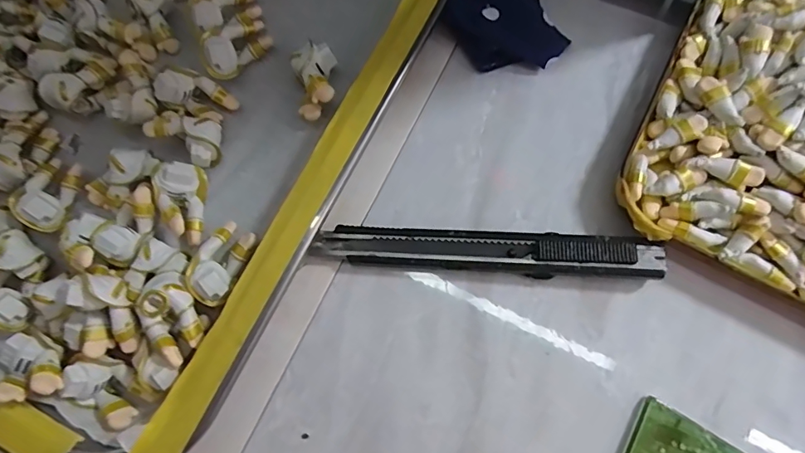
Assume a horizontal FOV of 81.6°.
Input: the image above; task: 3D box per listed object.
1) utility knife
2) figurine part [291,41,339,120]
[{"bbox_3d":[0.031,0.009,0.177,0.128,0.014,0.015,3,75,5],"label":"utility knife"},{"bbox_3d":[-0.037,-0.061,0.196,0.016,0.016,0.028,-3,74,3],"label":"figurine part"}]

